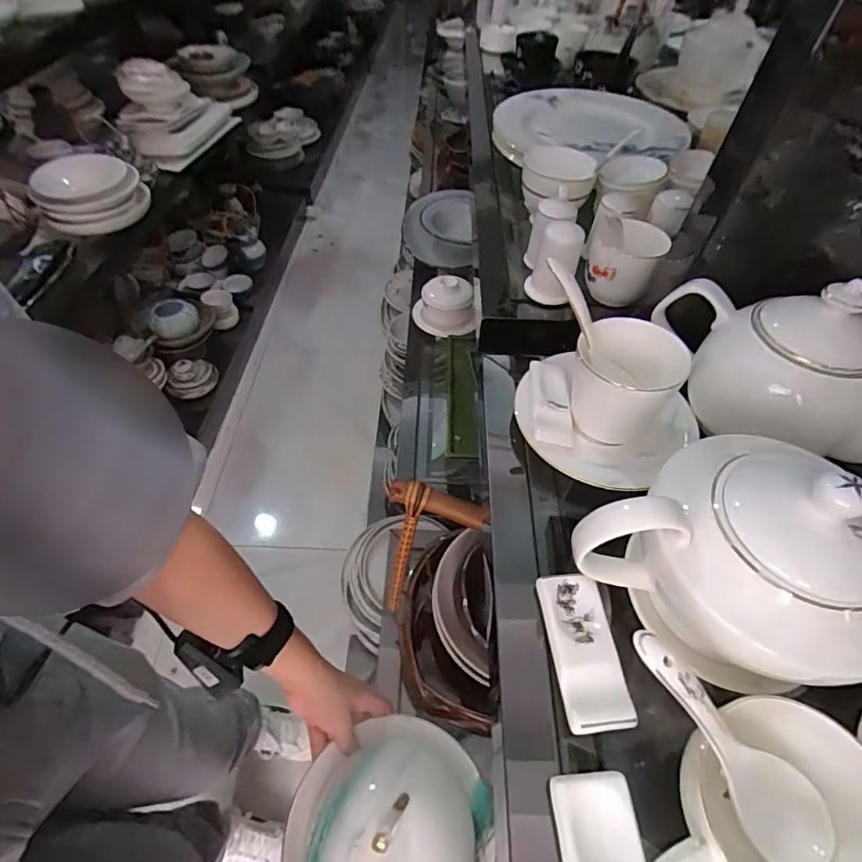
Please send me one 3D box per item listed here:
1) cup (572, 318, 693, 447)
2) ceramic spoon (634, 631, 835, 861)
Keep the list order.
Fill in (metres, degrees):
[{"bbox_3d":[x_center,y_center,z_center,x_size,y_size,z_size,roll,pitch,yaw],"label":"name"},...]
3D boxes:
[{"bbox_3d":[0.145,-0.039,0.379,0.064,0.068,0.066,1,51,-1],"label":"cup"},{"bbox_3d":[0.134,0.142,0.219,0.135,0.023,0.038,50,56,-13],"label":"ceramic spoon"}]

